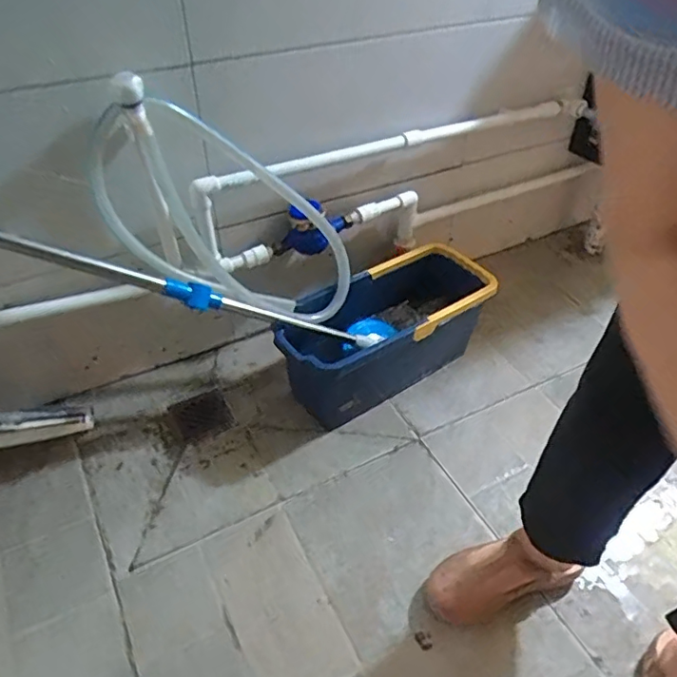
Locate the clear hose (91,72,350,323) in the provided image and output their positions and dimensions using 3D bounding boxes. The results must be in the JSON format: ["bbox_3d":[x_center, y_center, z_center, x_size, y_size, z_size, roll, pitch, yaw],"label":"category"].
[{"bbox_3d":[-0.197,-0.184,0.971,0.259,0.588,0.215,-47,49,9],"label":"clear hose"}]

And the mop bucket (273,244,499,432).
[{"bbox_3d":[0.114,-0.005,1.163,0.487,0.223,0.193,-27,49,-27],"label":"mop bucket"}]

